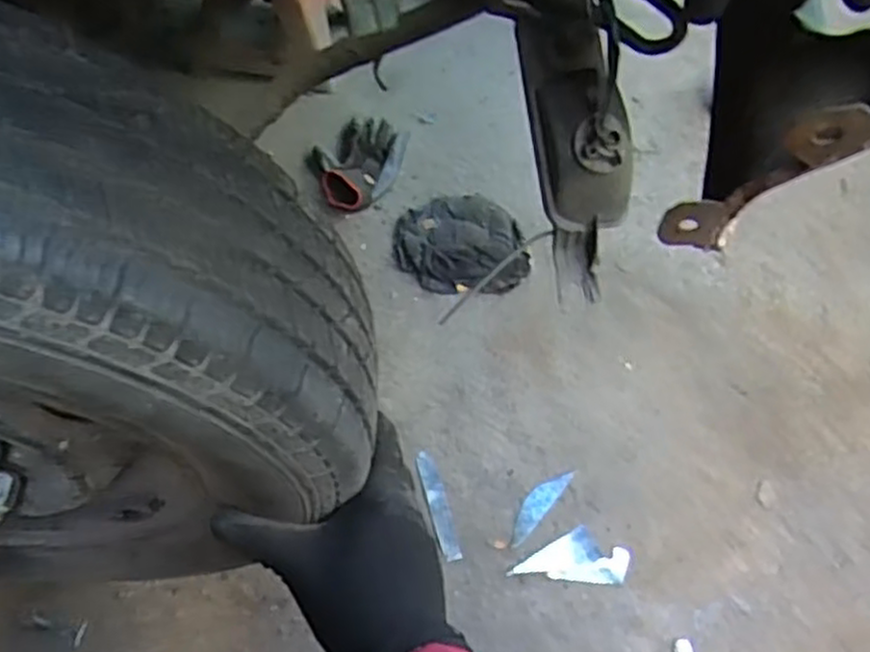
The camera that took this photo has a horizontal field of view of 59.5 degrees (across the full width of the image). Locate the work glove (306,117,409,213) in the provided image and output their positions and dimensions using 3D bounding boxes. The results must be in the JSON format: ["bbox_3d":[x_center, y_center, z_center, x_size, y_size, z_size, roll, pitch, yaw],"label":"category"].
[{"bbox_3d":[-0.127,-0.243,1.109,0.138,0.054,0.197,14,58,10],"label":"work glove"}]

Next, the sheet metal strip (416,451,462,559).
[{"bbox_3d":[0.005,0.198,0.849,0.021,0.006,0.128,-20,57,1],"label":"sheet metal strip"}]

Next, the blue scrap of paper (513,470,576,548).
[{"bbox_3d":[0.115,0.197,0.846,0.029,0.005,0.102,34,64,21],"label":"blue scrap of paper"}]

